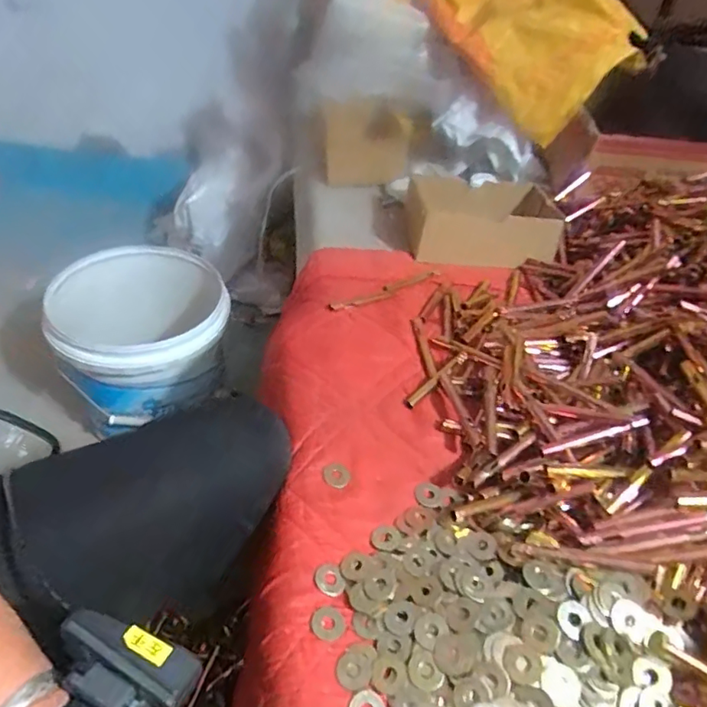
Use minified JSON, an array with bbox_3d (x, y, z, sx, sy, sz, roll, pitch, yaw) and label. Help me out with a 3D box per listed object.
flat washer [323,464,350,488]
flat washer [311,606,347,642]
[{"bbox_3d":[-0.014,0.097,0.441,0.022,0.004,0.019,22,43,12],"label":"flat washer"},{"bbox_3d":[-0.016,0.174,0.357,0.022,0.004,0.020,6,42,-6],"label":"flat washer"}]

